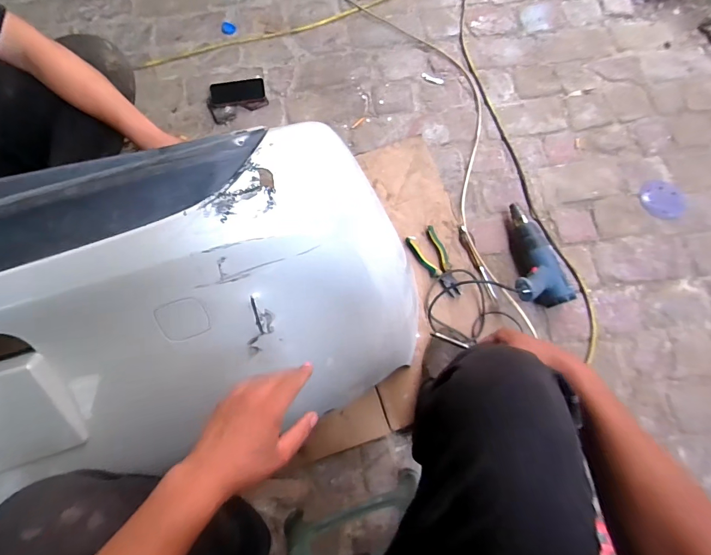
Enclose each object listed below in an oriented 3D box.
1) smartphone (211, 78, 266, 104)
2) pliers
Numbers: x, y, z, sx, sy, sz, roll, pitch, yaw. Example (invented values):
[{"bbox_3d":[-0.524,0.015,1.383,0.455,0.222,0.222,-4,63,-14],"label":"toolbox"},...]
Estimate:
[{"bbox_3d":[-0.343,-0.544,1.092,0.153,0.007,0.069,-13,81,-11],"label":"smartphone"},{"bbox_3d":[0.213,-0.038,0.968,0.074,0.025,0.187,-31,78,-5],"label":"pliers"}]

